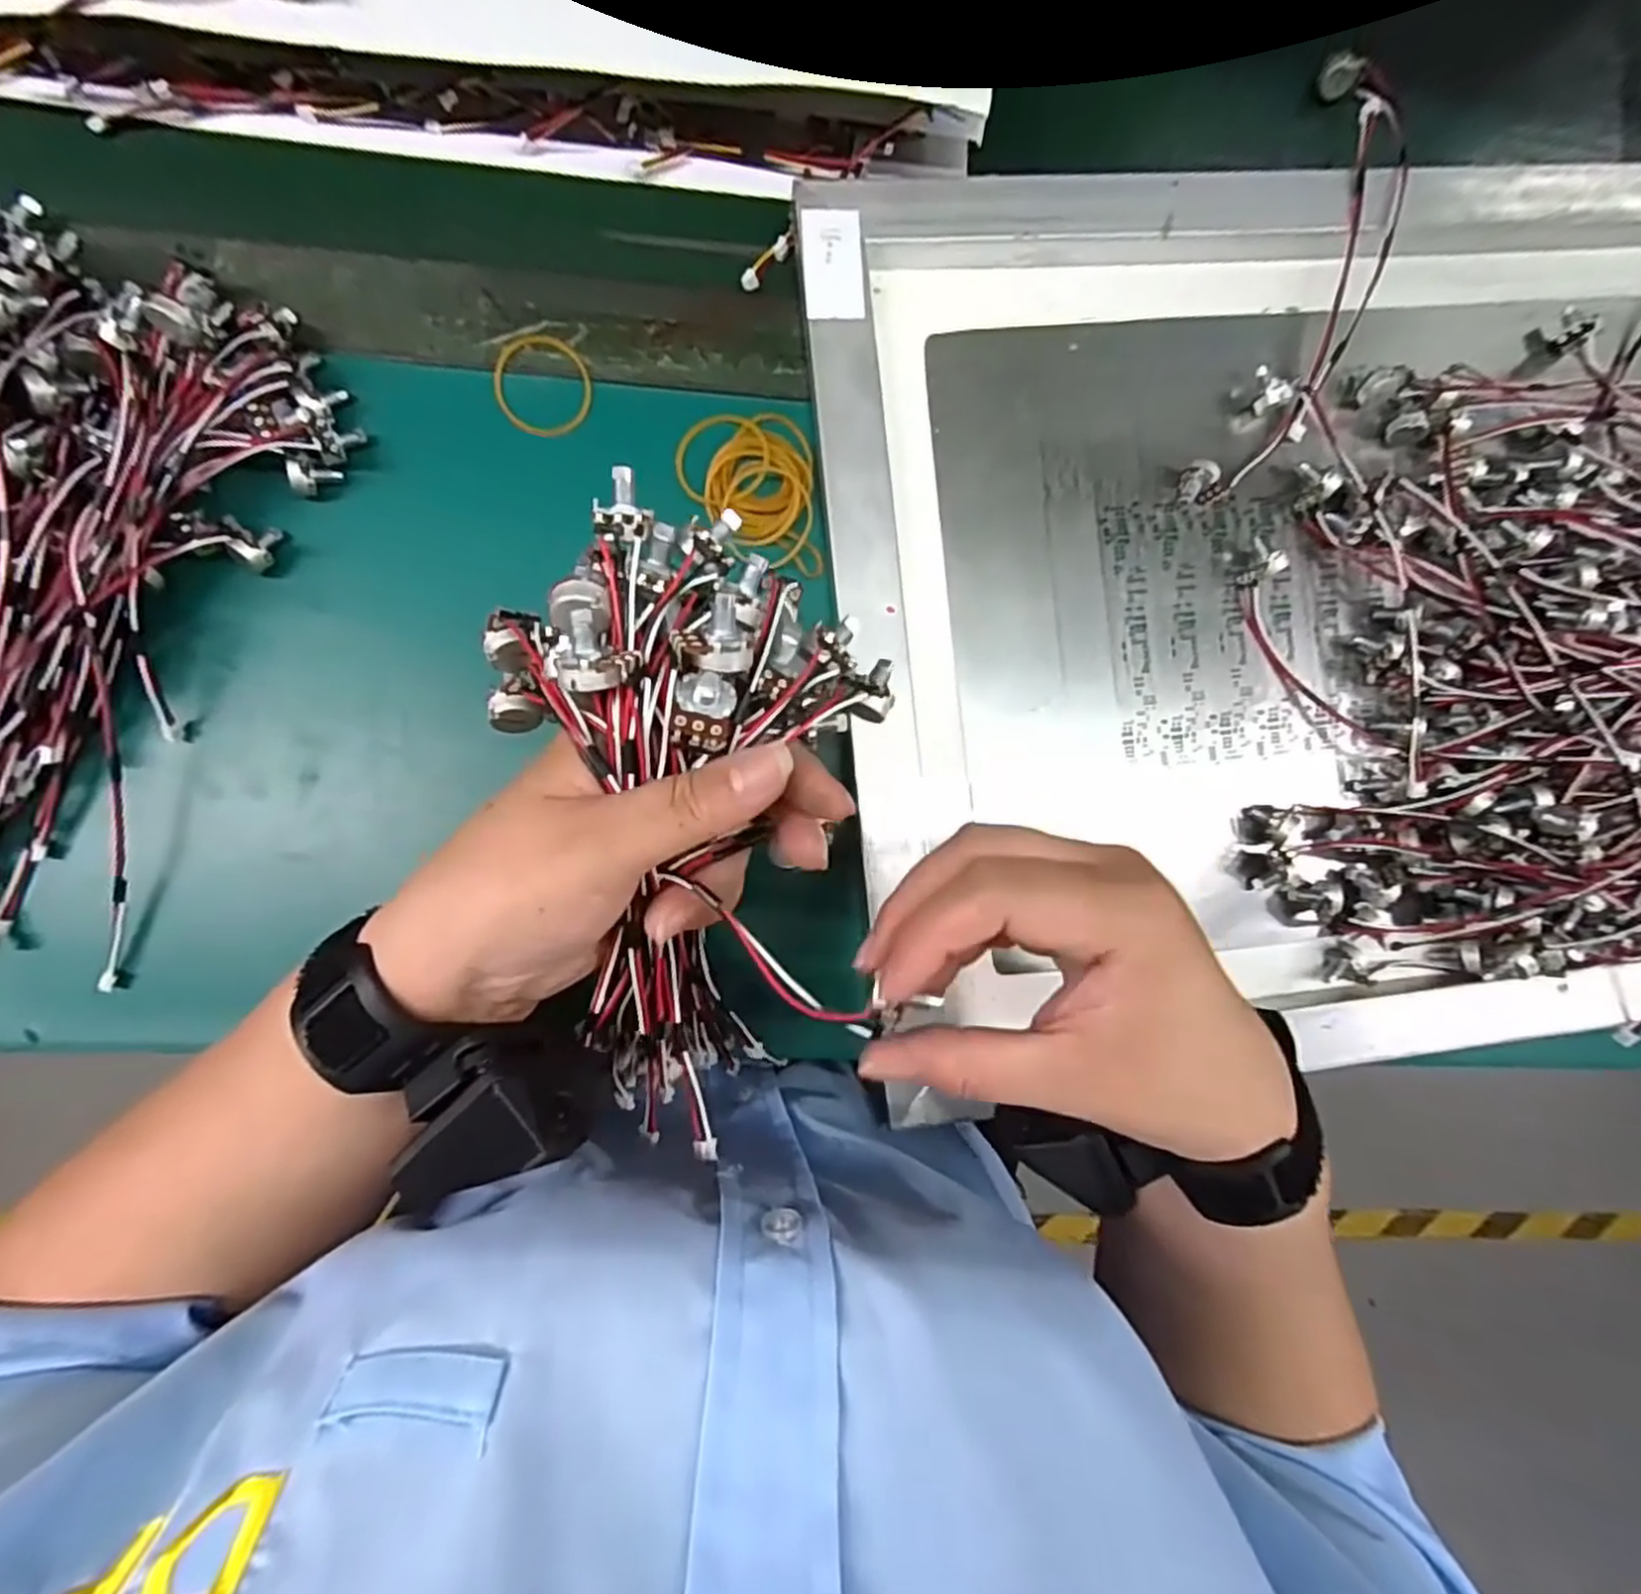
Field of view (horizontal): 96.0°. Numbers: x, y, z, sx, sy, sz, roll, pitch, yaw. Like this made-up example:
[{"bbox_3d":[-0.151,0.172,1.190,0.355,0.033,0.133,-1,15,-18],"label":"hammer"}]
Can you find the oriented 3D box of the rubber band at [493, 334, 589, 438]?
[{"bbox_3d":[-0.125,-0.186,0.333,0.042,0.004,0.045,3,88,-6],"label":"rubber band"}]

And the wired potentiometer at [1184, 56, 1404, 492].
[{"bbox_3d":[0.239,-0.252,0.358,0.050,0.028,0.246,21,87,-5],"label":"wired potentiometer"}]

